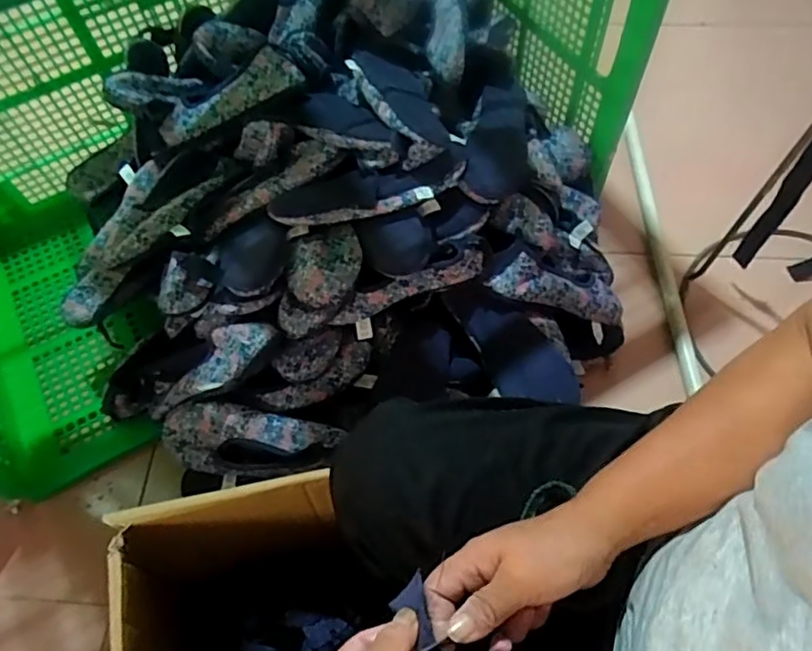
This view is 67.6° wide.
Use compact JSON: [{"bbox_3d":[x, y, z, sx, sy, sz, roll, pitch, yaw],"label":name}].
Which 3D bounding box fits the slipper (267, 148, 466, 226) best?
[{"bbox_3d":[-0.051,-0.180,0.806,0.251,0.045,0.077,-9,62,-2],"label":"slipper"}]

